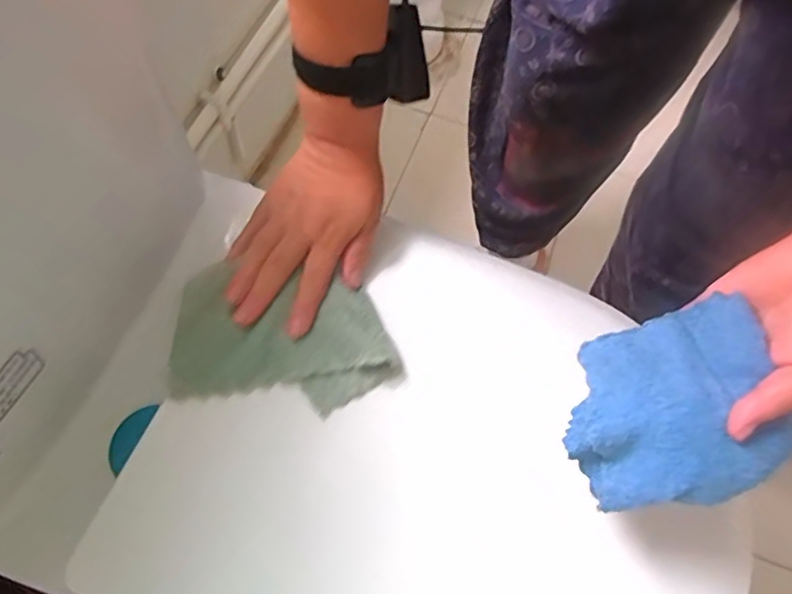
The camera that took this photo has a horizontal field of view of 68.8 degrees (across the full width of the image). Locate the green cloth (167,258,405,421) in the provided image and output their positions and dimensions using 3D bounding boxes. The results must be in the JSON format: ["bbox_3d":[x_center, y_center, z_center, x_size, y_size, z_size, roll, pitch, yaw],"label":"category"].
[{"bbox_3d":[-0.079,0.031,0.427,0.160,0.025,0.098,5,62,1],"label":"green cloth"}]

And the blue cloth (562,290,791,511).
[{"bbox_3d":[0.164,0.067,0.352,0.104,0.072,0.107,-9,63,-6],"label":"blue cloth"}]

